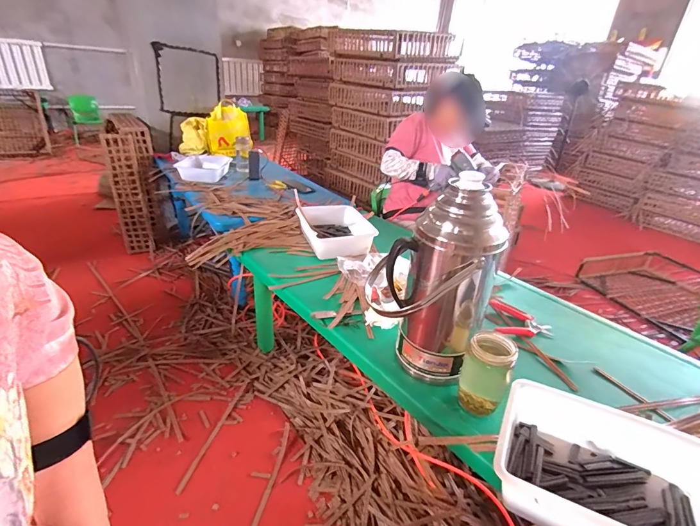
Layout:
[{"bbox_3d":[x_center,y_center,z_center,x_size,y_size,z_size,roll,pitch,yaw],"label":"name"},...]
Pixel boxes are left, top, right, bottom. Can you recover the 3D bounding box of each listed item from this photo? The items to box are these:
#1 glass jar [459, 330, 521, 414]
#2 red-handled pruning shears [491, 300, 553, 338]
[{"bbox_3d":[0.236,0.191,0.640,0.069,0.131,0.073,3,28,-2],"label":"glass jar"},{"bbox_3d":[0.423,0.143,0.901,0.137,0.012,0.134,9,28,9],"label":"red-handled pruning shears"}]

